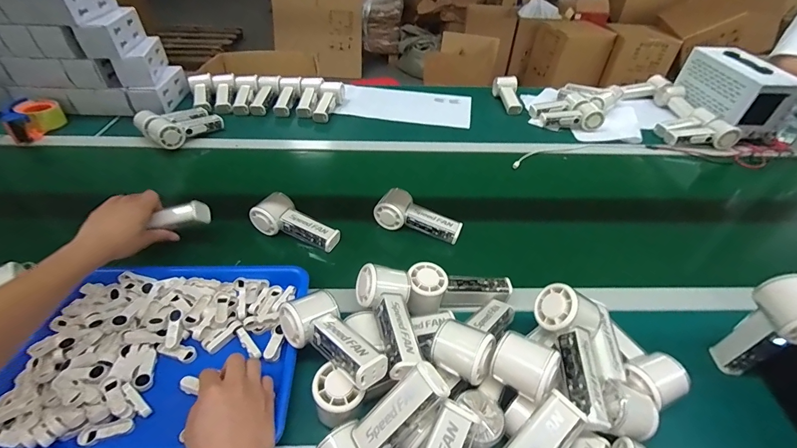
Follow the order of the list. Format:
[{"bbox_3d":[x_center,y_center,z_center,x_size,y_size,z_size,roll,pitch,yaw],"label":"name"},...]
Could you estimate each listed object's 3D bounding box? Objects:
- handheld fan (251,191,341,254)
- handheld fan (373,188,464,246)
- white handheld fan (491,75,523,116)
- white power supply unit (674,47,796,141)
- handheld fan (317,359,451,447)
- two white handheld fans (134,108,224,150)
[{"bbox_3d":[-0.174,0.002,0.620,0.141,0.047,0.066,23,47,20],"label":"handheld fan"},{"bbox_3d":[0.038,-0.009,0.646,0.151,0.042,0.072,24,48,21],"label":"handheld fan"},{"bbox_3d":[0.323,-0.372,1.052,0.062,0.048,0.152,-4,57,-6],"label":"white handheld fan"},{"bbox_3d":[0.894,-0.357,0.970,0.141,0.148,0.264,2,44,0],"label":"white power supply unit"},{"bbox_3d":[-0.015,0.204,0.358,0.152,0.043,0.060,-46,56,-1],"label":"handheld fan"},{"bbox_3d":[-0.521,-0.246,0.858,0.117,0.053,0.159,25,48,22],"label":"two white handheld fans"}]

